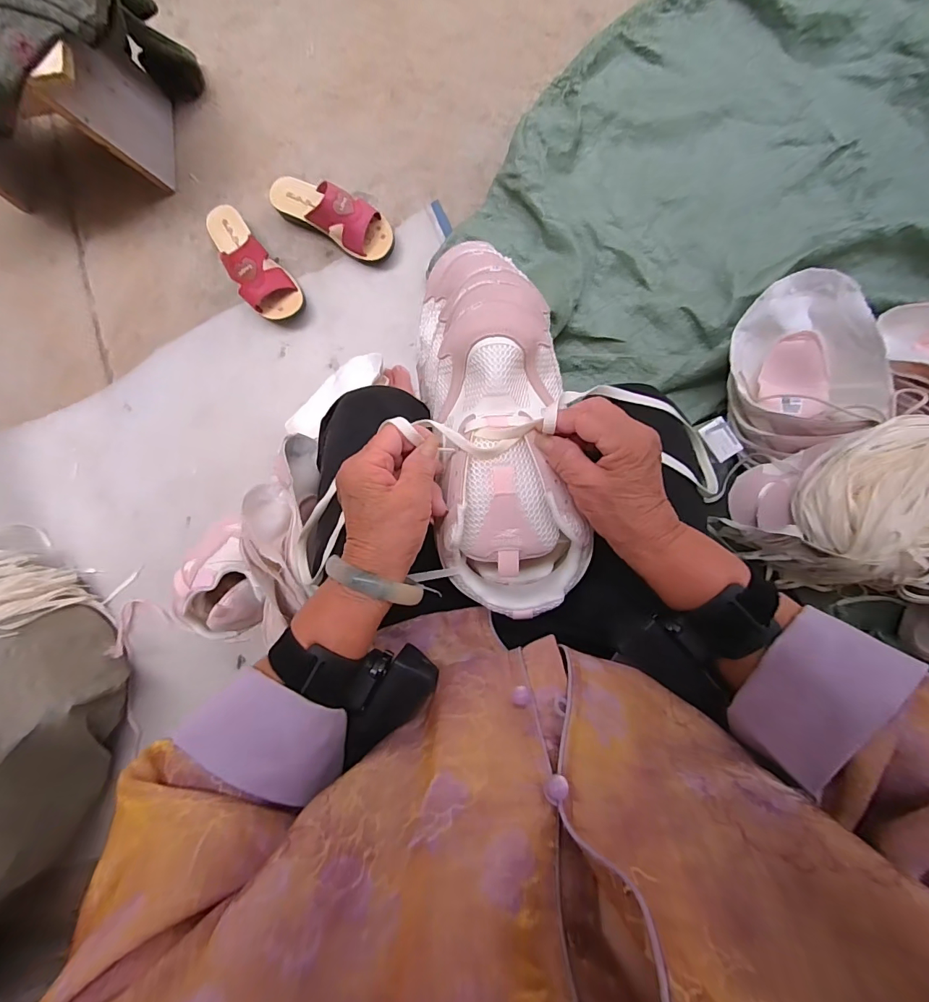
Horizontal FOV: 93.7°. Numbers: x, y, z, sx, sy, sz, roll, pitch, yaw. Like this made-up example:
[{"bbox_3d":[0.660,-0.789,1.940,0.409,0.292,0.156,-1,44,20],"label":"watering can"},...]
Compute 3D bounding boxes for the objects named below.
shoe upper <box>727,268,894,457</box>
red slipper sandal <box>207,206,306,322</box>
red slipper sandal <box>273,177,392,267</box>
[{"bbox_3d":[0.468,-0.185,0.622,0.189,0.090,0.237,-25,92,38],"label":"shoe upper"},{"bbox_3d":[-0.378,-0.414,0.755,0.085,0.076,0.218,-40,89,3],"label":"red slipper sandal"},{"bbox_3d":[-0.231,-0.490,0.744,0.226,0.079,0.078,25,92,2],"label":"red slipper sandal"}]

